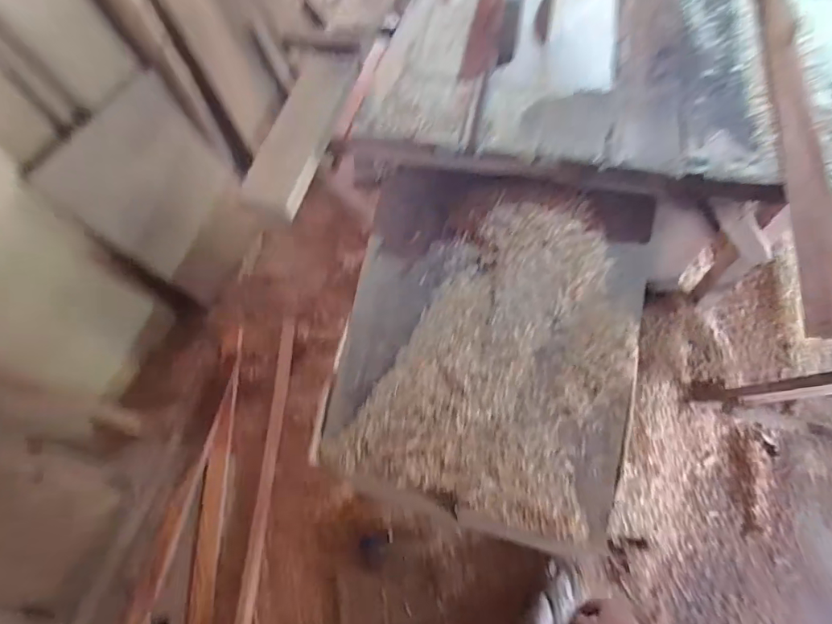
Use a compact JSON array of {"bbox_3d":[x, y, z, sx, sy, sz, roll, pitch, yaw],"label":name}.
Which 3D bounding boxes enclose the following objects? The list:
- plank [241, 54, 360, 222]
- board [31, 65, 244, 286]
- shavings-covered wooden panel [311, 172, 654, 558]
[{"bbox_3d":[-0.297,-0.499,1.251,0.160,0.048,0.578,21,67,-16],"label":"plank"},{"bbox_3d":[-0.883,-0.445,1.599,0.023,0.488,0.492,16,66,29],"label":"board"},{"bbox_3d":[0.147,0.055,1.027,0.631,0.071,0.733,12,80,14],"label":"shavings-covered wooden panel"}]

